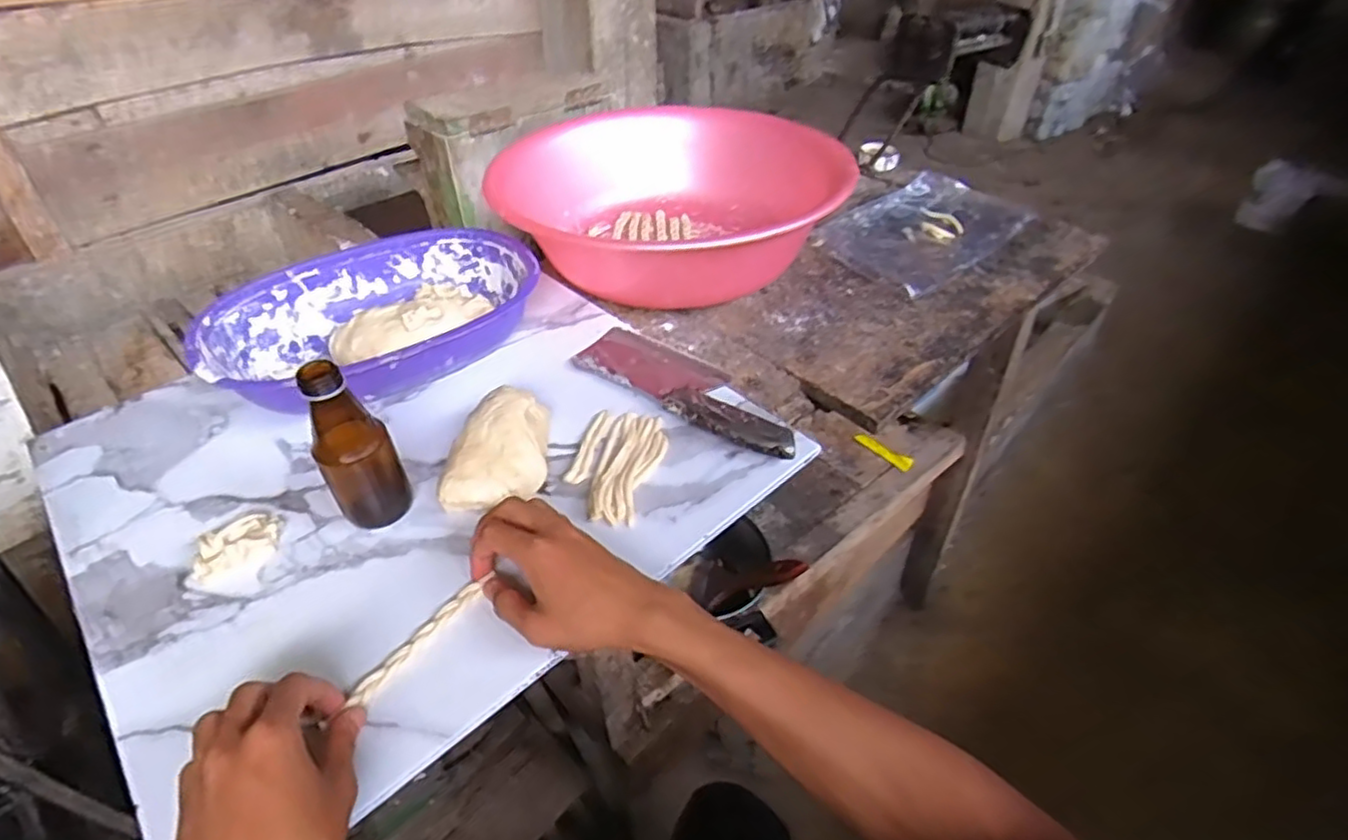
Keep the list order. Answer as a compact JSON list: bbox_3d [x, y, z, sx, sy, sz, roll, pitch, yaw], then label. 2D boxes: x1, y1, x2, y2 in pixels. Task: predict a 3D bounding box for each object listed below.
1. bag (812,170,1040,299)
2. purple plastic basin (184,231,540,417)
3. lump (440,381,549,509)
[{"bbox_3d":[0.334,-0.256,0.878,0.285,0.033,0.176,-30,48,-30],"label":"bag"},{"bbox_3d":[-0.284,-0.092,0.654,0.293,0.075,0.207,-29,48,-30],"label":"purple plastic basin"},{"bbox_3d":[-0.145,0.021,0.543,0.080,0.043,0.107,-5,40,-4],"label":"lump"}]

